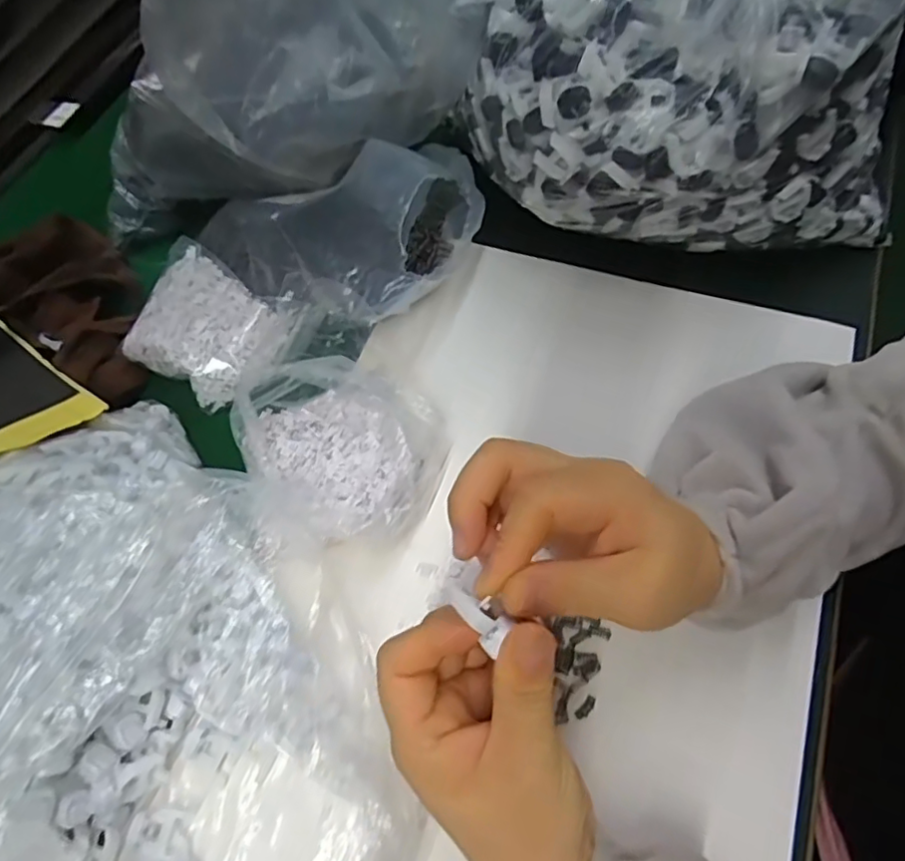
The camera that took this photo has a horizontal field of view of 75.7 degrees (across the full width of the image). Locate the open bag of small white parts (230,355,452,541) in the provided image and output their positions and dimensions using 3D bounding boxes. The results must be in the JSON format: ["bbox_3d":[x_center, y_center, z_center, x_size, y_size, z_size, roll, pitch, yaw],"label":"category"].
[{"bbox_3d":[-0.078,0.008,0.352,0.131,0.036,0.103,18,68,15],"label":"open bag of small white parts"}]

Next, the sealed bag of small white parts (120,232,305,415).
[{"bbox_3d":[-0.168,-0.070,0.416,0.107,0.035,0.092,27,88,10],"label":"sealed bag of small white parts"}]

